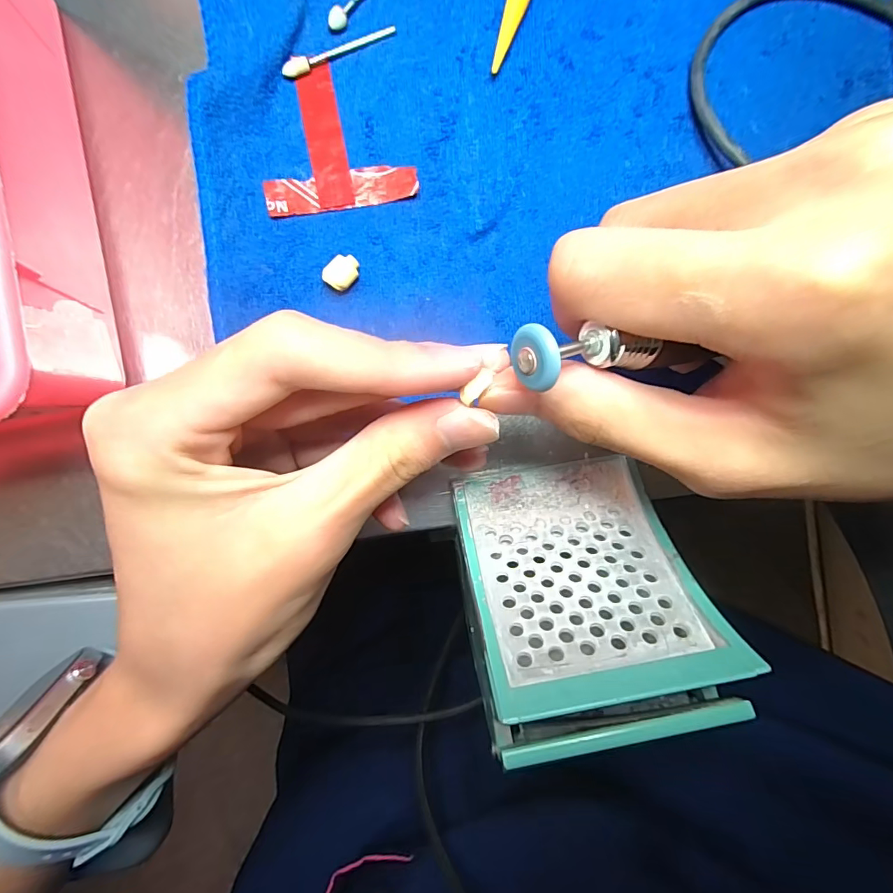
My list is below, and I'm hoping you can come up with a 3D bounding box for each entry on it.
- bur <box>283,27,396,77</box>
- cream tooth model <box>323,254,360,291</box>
[{"bbox_3d":[-0.041,-0.153,0.178,0.047,0.004,0.005,-26,93,-4],"label":"bur"},{"bbox_3d":[-0.040,-0.067,0.179,0.010,0.008,0.014,38,88,-4],"label":"cream tooth model"}]

